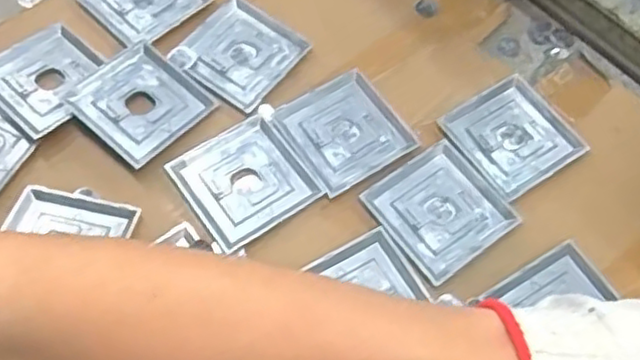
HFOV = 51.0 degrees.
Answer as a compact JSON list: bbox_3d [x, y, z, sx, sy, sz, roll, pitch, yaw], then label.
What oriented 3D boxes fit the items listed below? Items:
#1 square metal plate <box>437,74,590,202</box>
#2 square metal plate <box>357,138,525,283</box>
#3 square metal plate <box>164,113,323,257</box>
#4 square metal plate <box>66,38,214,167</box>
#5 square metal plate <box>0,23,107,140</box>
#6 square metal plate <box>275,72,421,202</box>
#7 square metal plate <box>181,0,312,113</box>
[{"bbox_3d":[0.160,-0.038,0.554,0.091,0.005,0.090,-30,66,-18],"label":"square metal plate"},{"bbox_3d":[0.094,0.022,0.520,0.088,0.004,0.090,-32,67,-19],"label":"square metal plate"},{"bbox_3d":[-0.059,0.001,0.523,0.087,0.007,0.088,-31,67,-19],"label":"square metal plate"},{"bbox_3d":[-0.145,-0.063,0.543,0.088,0.011,0.087,38,65,17],"label":"square metal plate"},{"bbox_3d":[-0.224,-0.085,0.553,0.088,0.013,0.088,40,66,18],"label":"square metal plate"},{"bbox_3d":[0.020,-0.042,0.548,0.090,0.004,0.089,-30,66,-18],"label":"square metal plate"},{"bbox_3d":[-0.067,-0.112,0.580,0.086,0.004,0.089,36,65,16],"label":"square metal plate"}]

